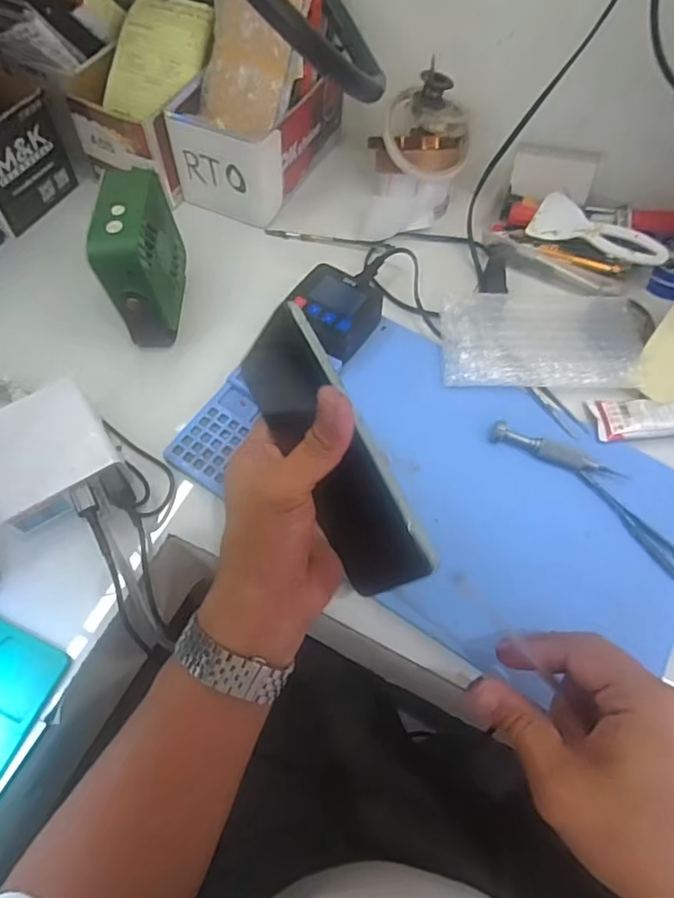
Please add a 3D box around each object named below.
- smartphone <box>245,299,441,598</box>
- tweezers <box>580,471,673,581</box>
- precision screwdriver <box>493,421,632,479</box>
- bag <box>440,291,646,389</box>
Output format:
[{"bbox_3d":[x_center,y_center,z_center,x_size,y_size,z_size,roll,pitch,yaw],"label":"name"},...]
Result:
[{"bbox_3d":[-0.005,0.004,0.305,0.007,0.070,0.157,-19,78,-41],"label":"smartphone"},{"bbox_3d":[0.231,0.066,0.405,0.019,0.004,0.128,-34,68,-19],"label":"tweezers"},{"bbox_3d":[0.171,0.003,0.430,0.103,0.010,0.018,20,62,8],"label":"precision screwdriver"},{"bbox_3d":[0.183,-0.097,0.474,0.182,0.017,0.094,0,61,-3],"label":"bag"}]

